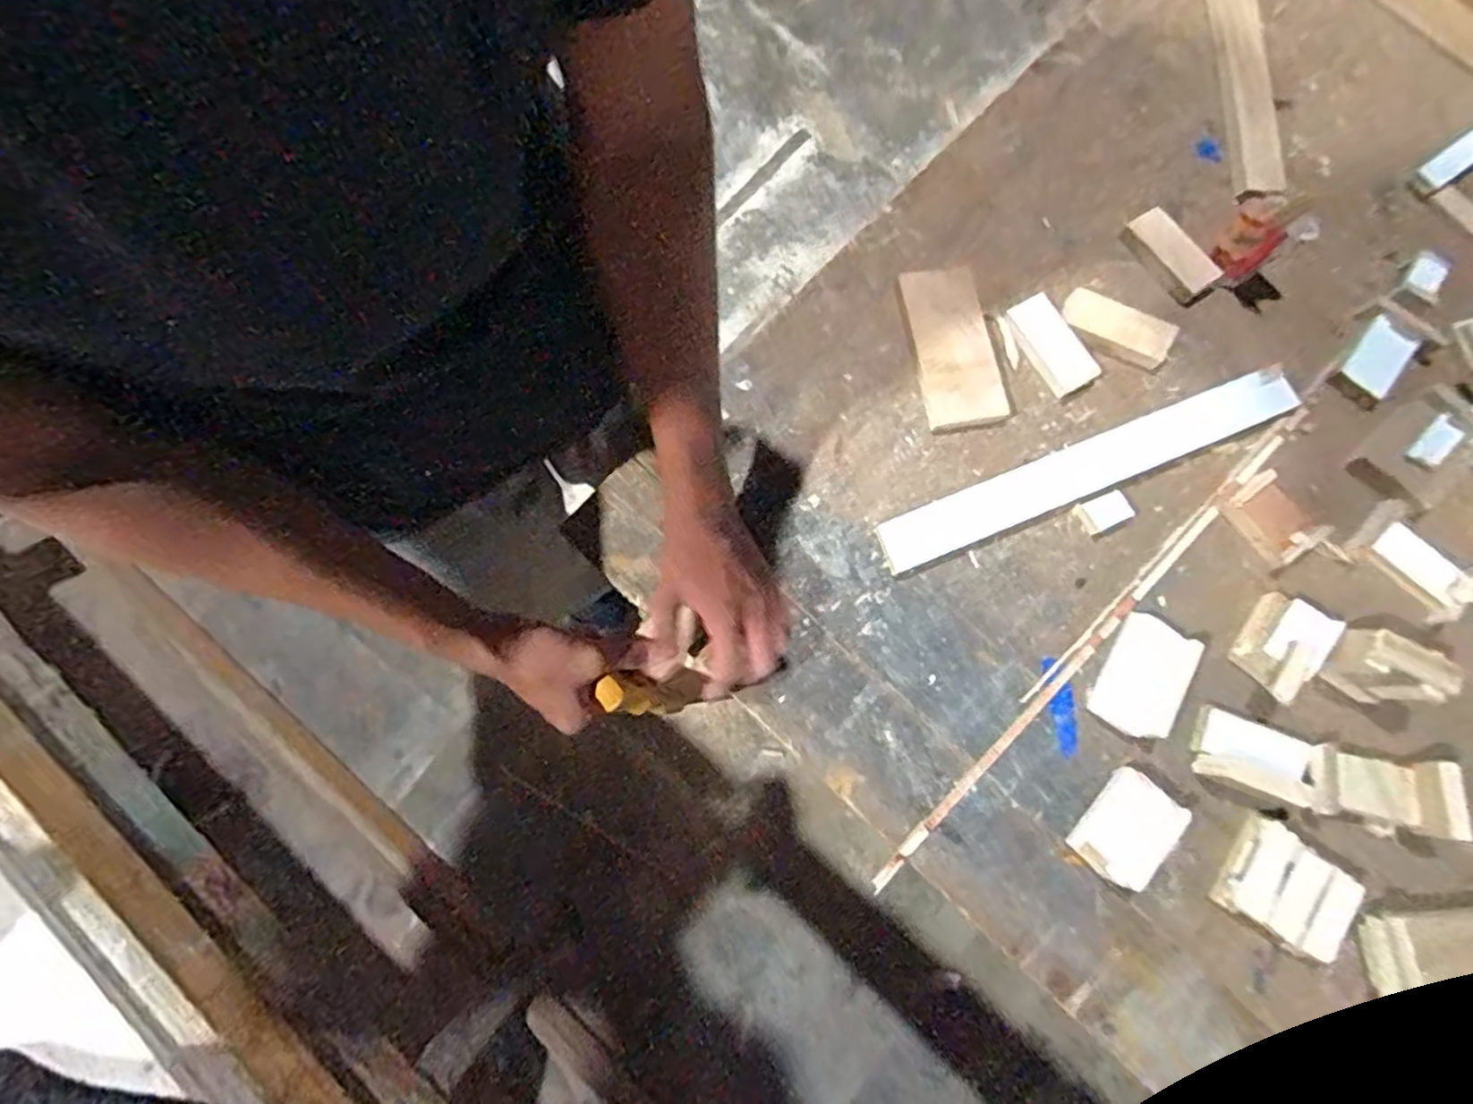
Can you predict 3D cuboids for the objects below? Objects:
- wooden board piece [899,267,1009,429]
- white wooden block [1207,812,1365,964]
[{"bbox_3d":[0.201,-0.197,0.653,0.072,0.019,0.158,-10,78,-3],"label":"wooden board piece"},{"bbox_3d":[0.429,0.261,0.543,0.085,0.020,0.075,34,79,7],"label":"white wooden block"}]

